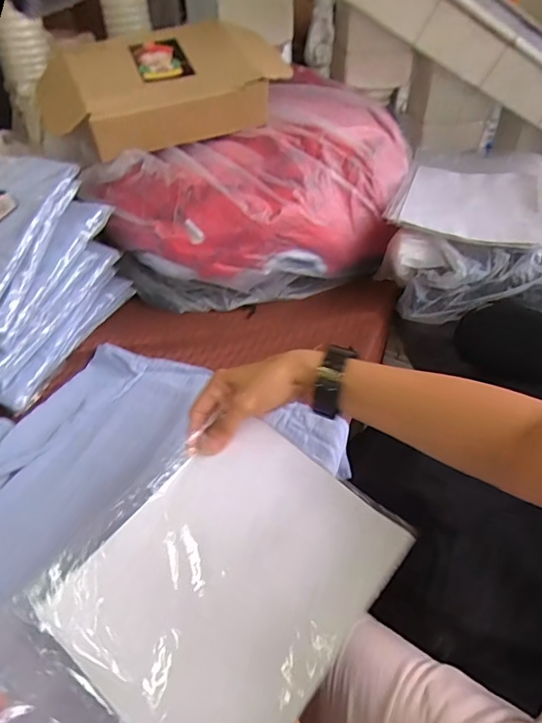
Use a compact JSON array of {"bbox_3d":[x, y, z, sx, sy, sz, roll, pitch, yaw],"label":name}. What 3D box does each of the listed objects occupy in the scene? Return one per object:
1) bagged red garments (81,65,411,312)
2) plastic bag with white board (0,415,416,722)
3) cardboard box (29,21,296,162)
[{"bbox_3d":[0.011,-0.260,0.780,0.509,0.246,0.284,-26,47,-26],"label":"bagged red garments"},{"bbox_3d":[-0.052,0.190,0.385,0.225,0.043,0.317,36,60,18],"label":"plastic bag with white board"},{"bbox_3d":[-0.169,-0.432,0.742,0.362,0.095,0.231,-22,64,-14],"label":"cardboard box"}]

